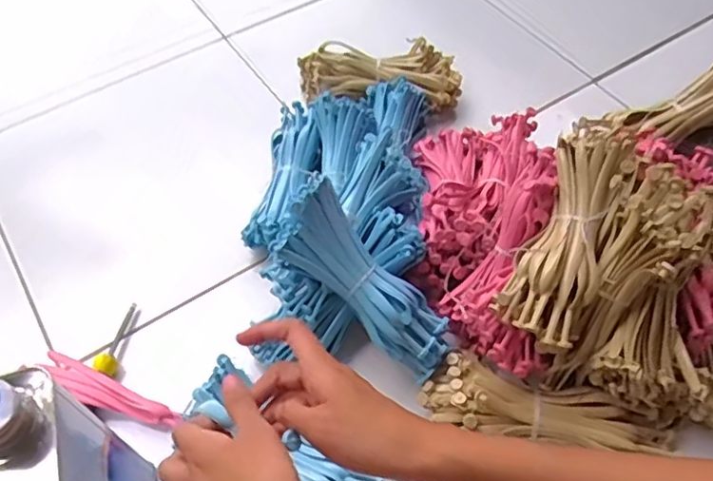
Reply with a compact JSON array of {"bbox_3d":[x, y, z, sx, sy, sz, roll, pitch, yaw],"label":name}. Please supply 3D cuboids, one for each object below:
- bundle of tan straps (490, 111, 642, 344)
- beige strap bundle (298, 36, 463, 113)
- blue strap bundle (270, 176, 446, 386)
[{"bbox_3d":[0.195,-0.008,0.569,0.075,0.046,0.209,22,80,15],"label":"bundle of tan straps"},{"bbox_3d":[0.030,-0.235,0.860,0.232,0.055,0.083,8,58,7],"label":"beige strap bundle"},{"bbox_3d":[0.009,0.043,0.612,0.222,0.051,0.082,47,66,-7],"label":"blue strap bundle"}]

